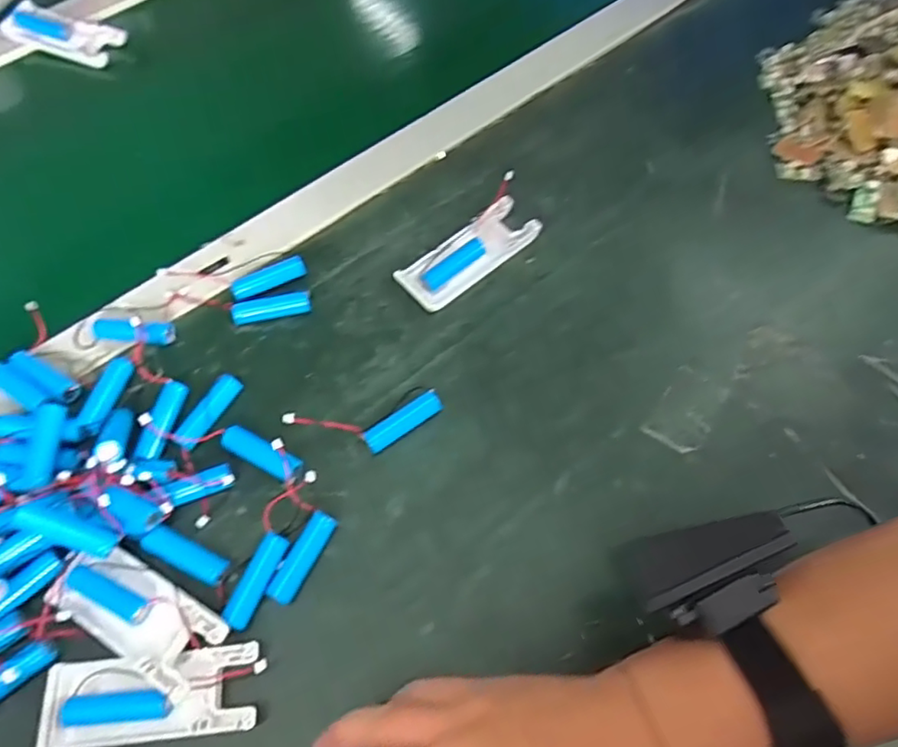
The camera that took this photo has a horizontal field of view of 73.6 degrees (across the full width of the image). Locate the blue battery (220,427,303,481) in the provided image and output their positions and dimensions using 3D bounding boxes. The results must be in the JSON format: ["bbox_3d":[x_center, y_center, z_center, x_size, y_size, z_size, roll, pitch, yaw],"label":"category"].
[{"bbox_3d":[-0.114,0.049,0.365,0.051,0.012,0.016,25,67,13],"label":"blue battery"}]

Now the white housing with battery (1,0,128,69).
[{"bbox_3d":[-0.349,-0.311,0.541,0.107,0.015,0.050,20,66,10],"label":"white housing with battery"}]

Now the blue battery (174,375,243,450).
[{"bbox_3d":[-0.150,0.024,0.376,0.014,0.015,0.052,26,67,13],"label":"blue battery"}]

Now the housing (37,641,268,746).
[{"bbox_3d":[-0.149,0.162,0.301,0.107,0.023,0.040,-6,64,-2],"label":"housing"}]

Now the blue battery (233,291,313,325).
[{"bbox_3d":[-0.121,-0.044,0.412,0.052,0.014,0.012,-14,64,-6],"label":"blue battery"}]

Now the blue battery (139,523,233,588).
[{"bbox_3d":[-0.149,0.103,0.339,0.049,0.014,0.015,26,67,8],"label":"blue battery"}]

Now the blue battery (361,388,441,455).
[{"bbox_3d":[-0.028,0.030,0.372,0.053,0.012,0.014,-32,67,-14],"label":"blue battery"}]

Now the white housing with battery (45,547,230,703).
[{"bbox_3d":[-0.164,0.125,0.314,0.099,0.017,0.040,26,67,13],"label":"white housing with battery"}]

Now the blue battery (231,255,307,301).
[{"bbox_3d":[-0.126,-0.066,0.421,0.052,0.013,0.016,-28,66,-12],"label":"blue battery"}]

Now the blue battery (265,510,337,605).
[{"bbox_3d":[-0.082,0.103,0.338,0.015,0.014,0.050,25,67,12],"label":"blue battery"}]

